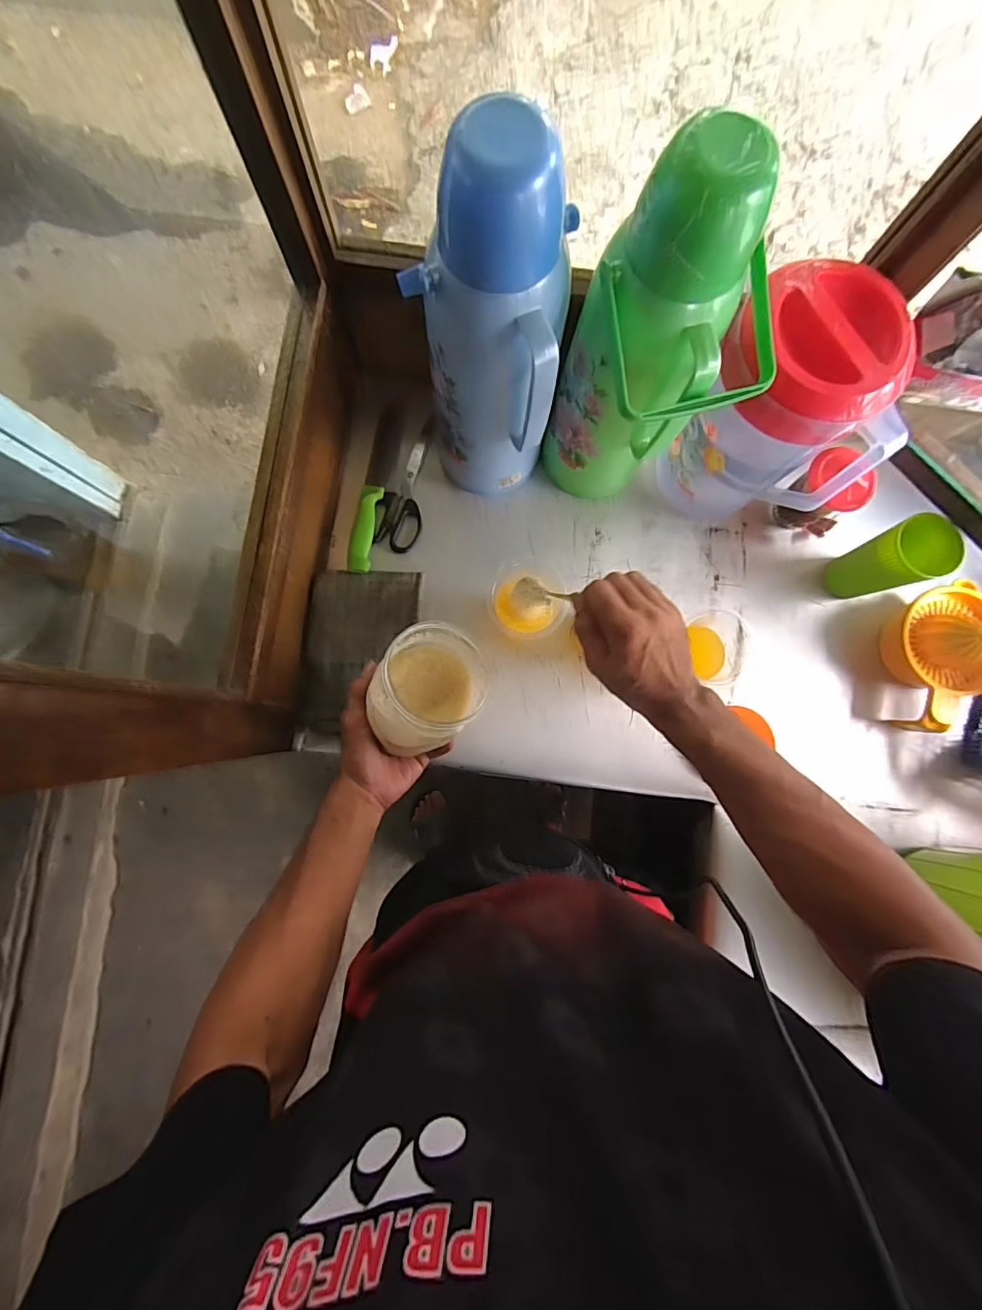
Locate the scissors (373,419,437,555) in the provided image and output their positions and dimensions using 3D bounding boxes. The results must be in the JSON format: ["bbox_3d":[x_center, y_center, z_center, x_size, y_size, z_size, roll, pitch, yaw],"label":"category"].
[{"bbox_3d":[-0.118,-0.236,0.680,0.060,0.019,0.199,5,82,-1],"label":"scissors"}]

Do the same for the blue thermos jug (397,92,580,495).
[{"bbox_3d":[-0.008,-0.277,0.503,0.141,0.382,0.106,11,82,0],"label":"blue thermos jug"}]

